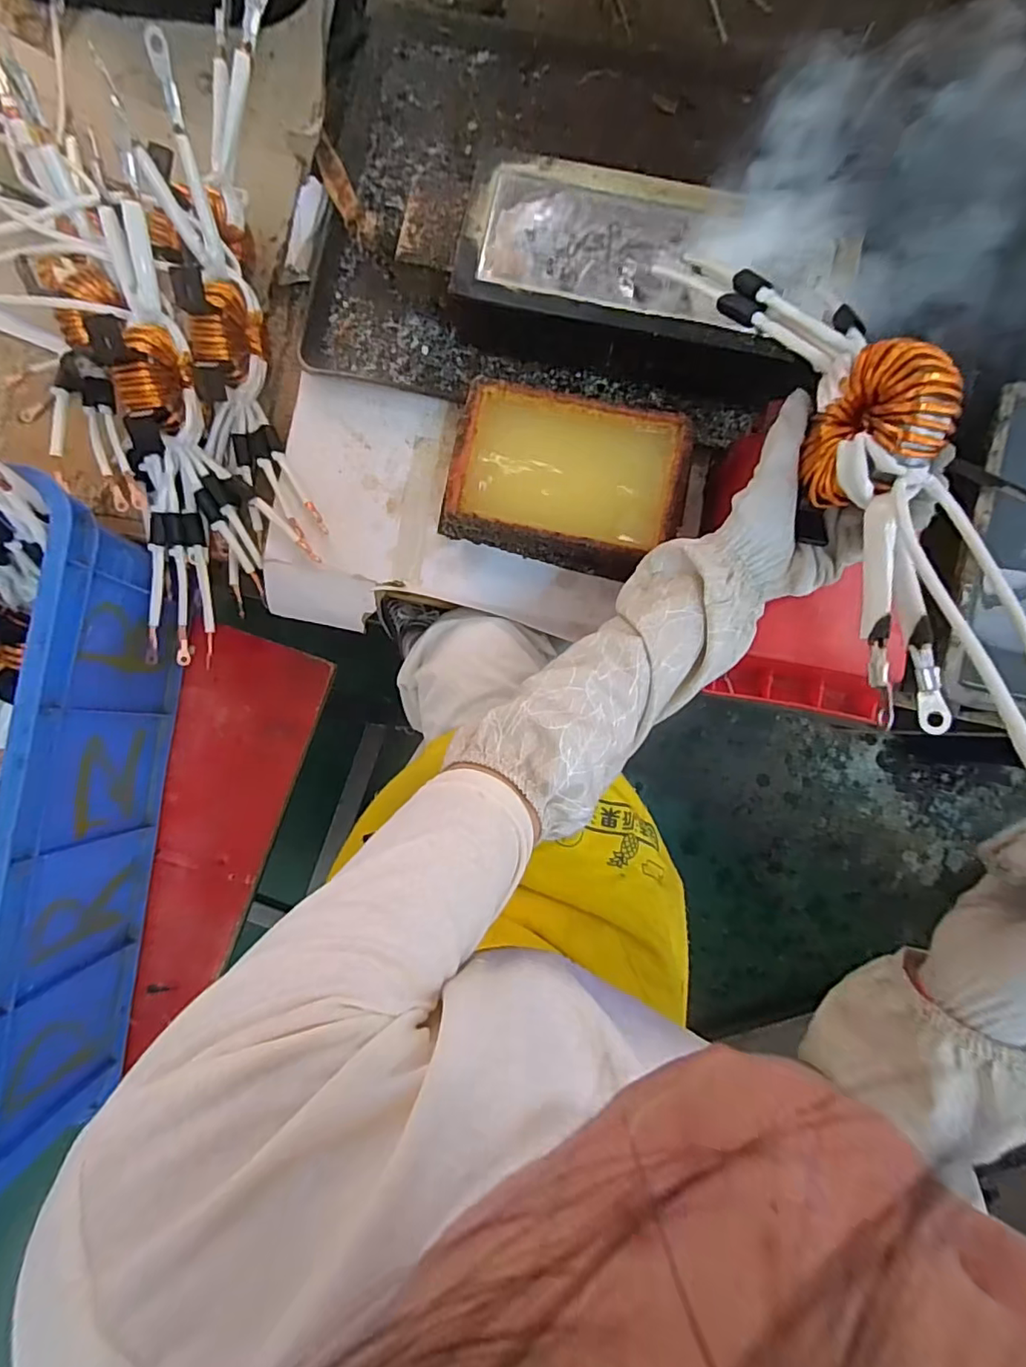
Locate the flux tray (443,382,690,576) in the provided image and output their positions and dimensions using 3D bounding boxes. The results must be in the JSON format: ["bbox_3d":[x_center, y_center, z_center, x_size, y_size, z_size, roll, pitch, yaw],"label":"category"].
[{"bbox_3d":[0.048,-0.183,0.520,0.204,0.063,0.136,13,86,1],"label":"flux tray"}]

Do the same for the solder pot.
[{"bbox_3d":[0.120,-0.361,0.520,0.334,0.087,0.141,13,86,1],"label":"solder pot"}]

